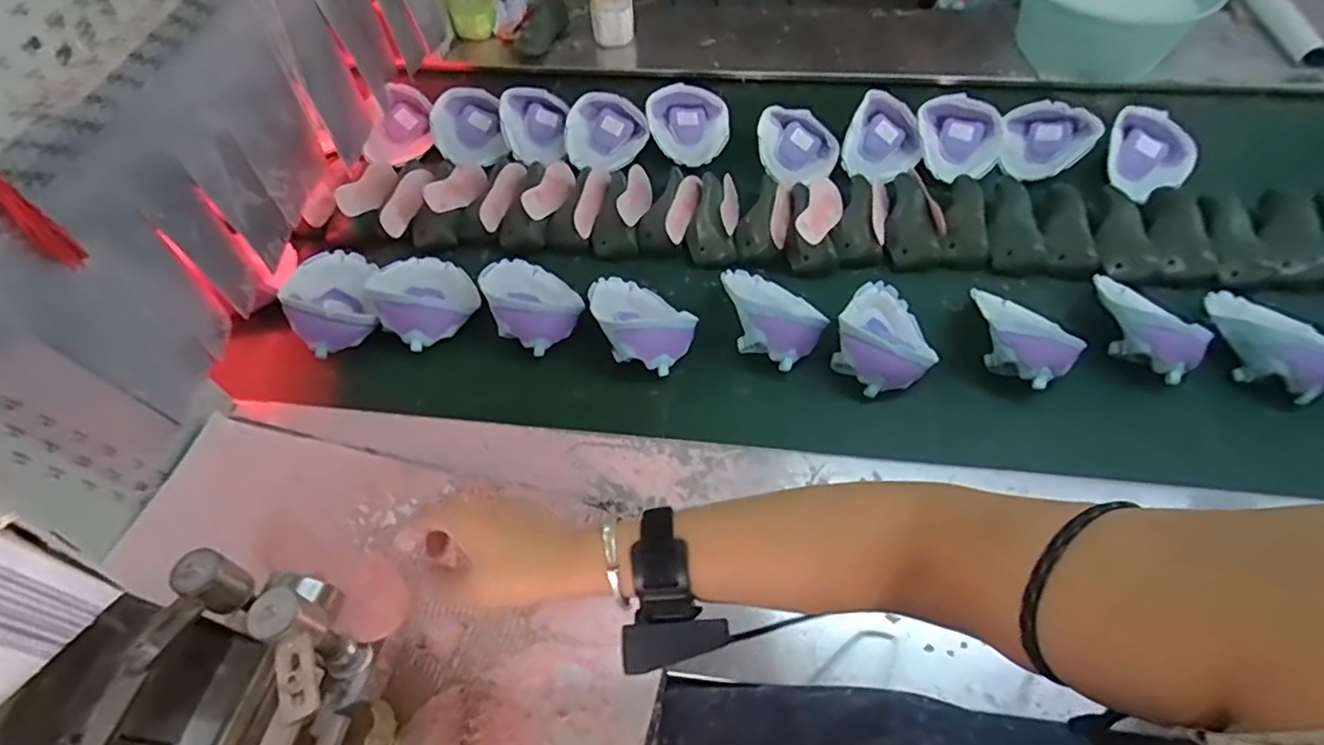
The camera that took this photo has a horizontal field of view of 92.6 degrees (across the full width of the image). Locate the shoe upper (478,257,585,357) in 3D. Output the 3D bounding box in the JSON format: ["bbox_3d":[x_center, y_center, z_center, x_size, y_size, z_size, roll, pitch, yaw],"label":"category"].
[{"bbox_3d":[-0.175,-0.103,0.847,0.114,0.058,0.164,-23,59,-14],"label":"shoe upper"}]

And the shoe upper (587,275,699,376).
[{"bbox_3d":[-0.029,-0.075,0.816,0.123,0.064,0.158,-37,64,-22],"label":"shoe upper"}]

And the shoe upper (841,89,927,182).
[{"bbox_3d":[0.358,-0.369,1.028,0.119,0.076,0.153,24,60,15],"label":"shoe upper"}]

